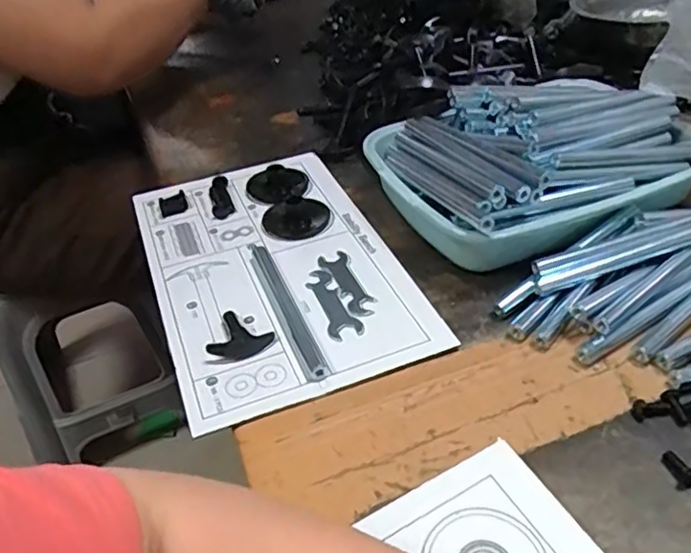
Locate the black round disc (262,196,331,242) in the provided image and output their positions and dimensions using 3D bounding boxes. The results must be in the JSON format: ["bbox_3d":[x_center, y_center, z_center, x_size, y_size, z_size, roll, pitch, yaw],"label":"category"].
[{"bbox_3d":[-0.049,-0.062,0.644,0.068,0.017,0.068,-3,40,3],"label":"black round disc"}]

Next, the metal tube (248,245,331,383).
[{"bbox_3d":[-0.054,0.025,0.543,0.019,0.008,0.180,-18,42,-15],"label":"metal tube"}]

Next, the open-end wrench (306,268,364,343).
[{"bbox_3d":[-0.014,0.022,0.556,0.028,0.004,0.092,-18,42,-14],"label":"open-end wrench"}]

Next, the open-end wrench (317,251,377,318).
[{"bbox_3d":[0.003,0.007,0.575,0.027,0.004,0.092,-18,42,-15],"label":"open-end wrench"}]

